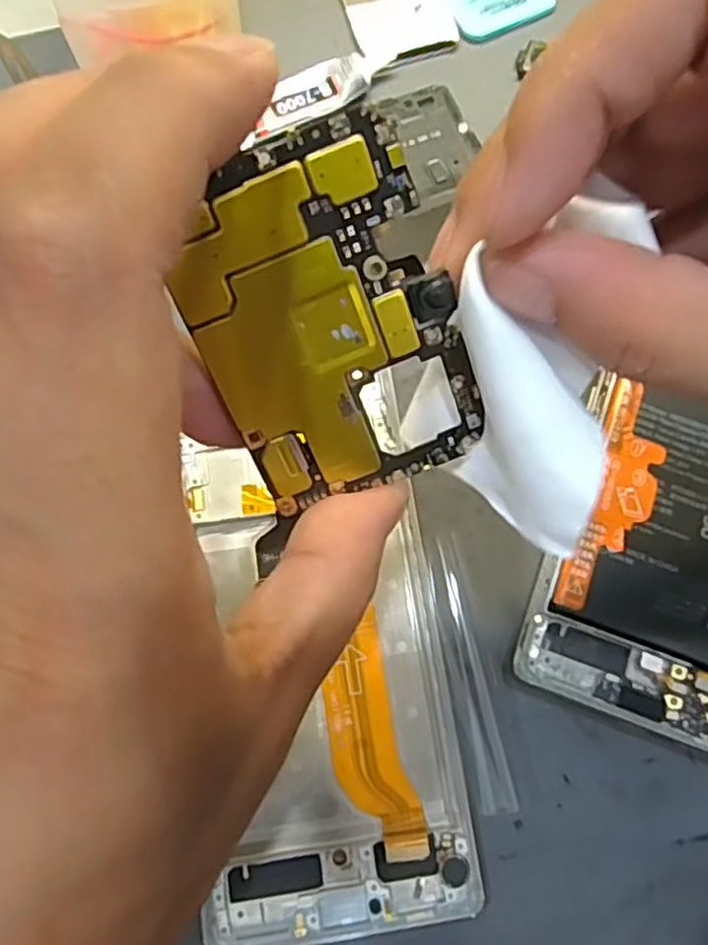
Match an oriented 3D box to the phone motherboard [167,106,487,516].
[{"bbox_3d":[-0.004,-0.024,0.121,0.042,0.004,0.061,-22,117,1],"label":"phone motherboard"}]

